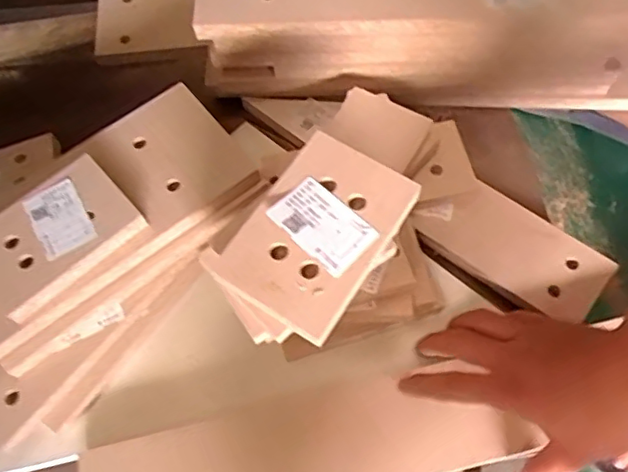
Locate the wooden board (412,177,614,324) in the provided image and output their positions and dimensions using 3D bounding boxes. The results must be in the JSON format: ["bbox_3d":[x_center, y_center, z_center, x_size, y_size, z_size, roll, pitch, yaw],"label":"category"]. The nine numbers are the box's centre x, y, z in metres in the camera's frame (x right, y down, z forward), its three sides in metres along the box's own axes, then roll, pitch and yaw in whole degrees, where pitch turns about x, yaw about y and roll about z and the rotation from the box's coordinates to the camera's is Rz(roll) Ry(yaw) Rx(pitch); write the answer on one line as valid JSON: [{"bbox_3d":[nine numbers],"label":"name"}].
[{"bbox_3d":[0.179,0.007,0.538,0.162,0.014,0.079,33,71,17],"label":"wooden board"}]

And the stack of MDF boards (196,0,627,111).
[{"bbox_3d":[0.107,-0.197,0.570,0.412,0.136,0.087,-2,65,2],"label":"stack of MDF boards"}]

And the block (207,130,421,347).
[{"bbox_3d":[0.001,-0.003,0.367,0.080,0.016,0.115,31,70,16],"label":"block"}]

